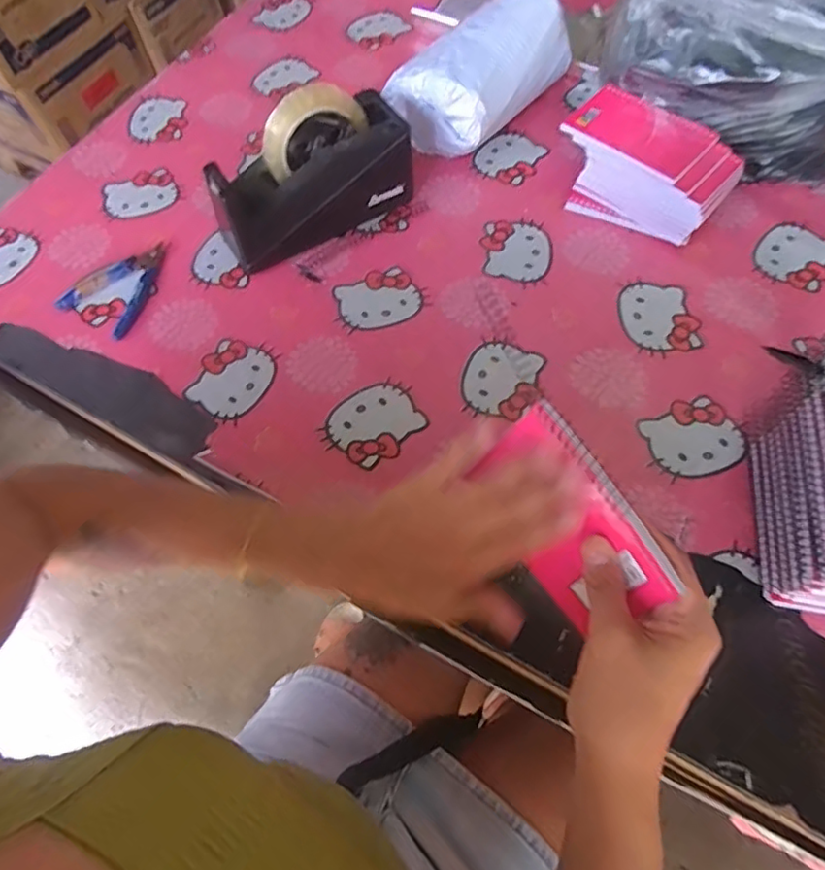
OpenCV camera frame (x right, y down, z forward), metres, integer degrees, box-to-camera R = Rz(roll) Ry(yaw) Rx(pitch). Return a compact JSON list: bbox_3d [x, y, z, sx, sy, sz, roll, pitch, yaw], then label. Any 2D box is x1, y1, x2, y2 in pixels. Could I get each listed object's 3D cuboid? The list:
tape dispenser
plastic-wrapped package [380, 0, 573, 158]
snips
[{"bbox_3d":[-0.100,-0.259,0.584,0.196,0.131,0.078,-29,66,-12],"label":"tape dispenser"},{"bbox_3d":[0.078,-0.397,0.658,0.117,0.107,0.191,39,71,18],"label":"plastic-wrapped package"},{"bbox_3d":[-0.293,-0.153,0.601,0.081,0.012,0.110,24,67,13],"label":"snips"}]

